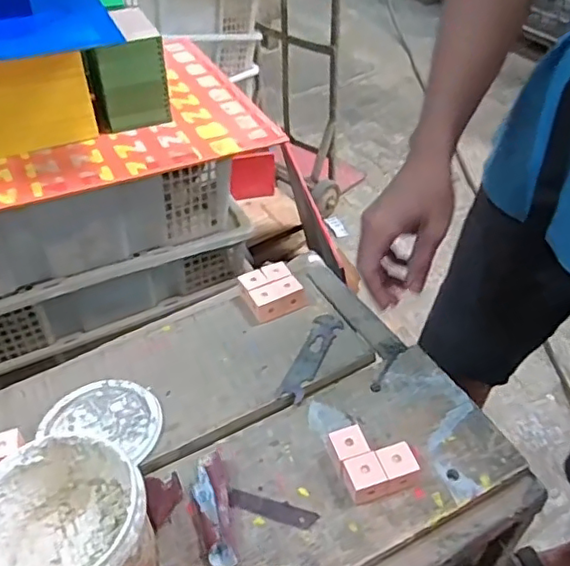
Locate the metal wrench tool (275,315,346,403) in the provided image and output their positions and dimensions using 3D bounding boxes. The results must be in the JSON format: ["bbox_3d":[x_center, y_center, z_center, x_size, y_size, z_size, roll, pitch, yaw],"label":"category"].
[{"bbox_3d":[0.029,0.081,0.662,0.035,0.006,0.133,18,46,20],"label":"metal wrench tool"}]

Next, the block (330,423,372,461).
[{"bbox_3d":[0.060,0.159,0.558,0.032,0.030,0.033,-13,43,-12],"label":"block"}]

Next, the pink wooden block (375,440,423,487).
[{"bbox_3d":[0.103,0.171,0.542,0.032,0.031,0.033,-12,43,-12],"label":"pink wooden block"}]

